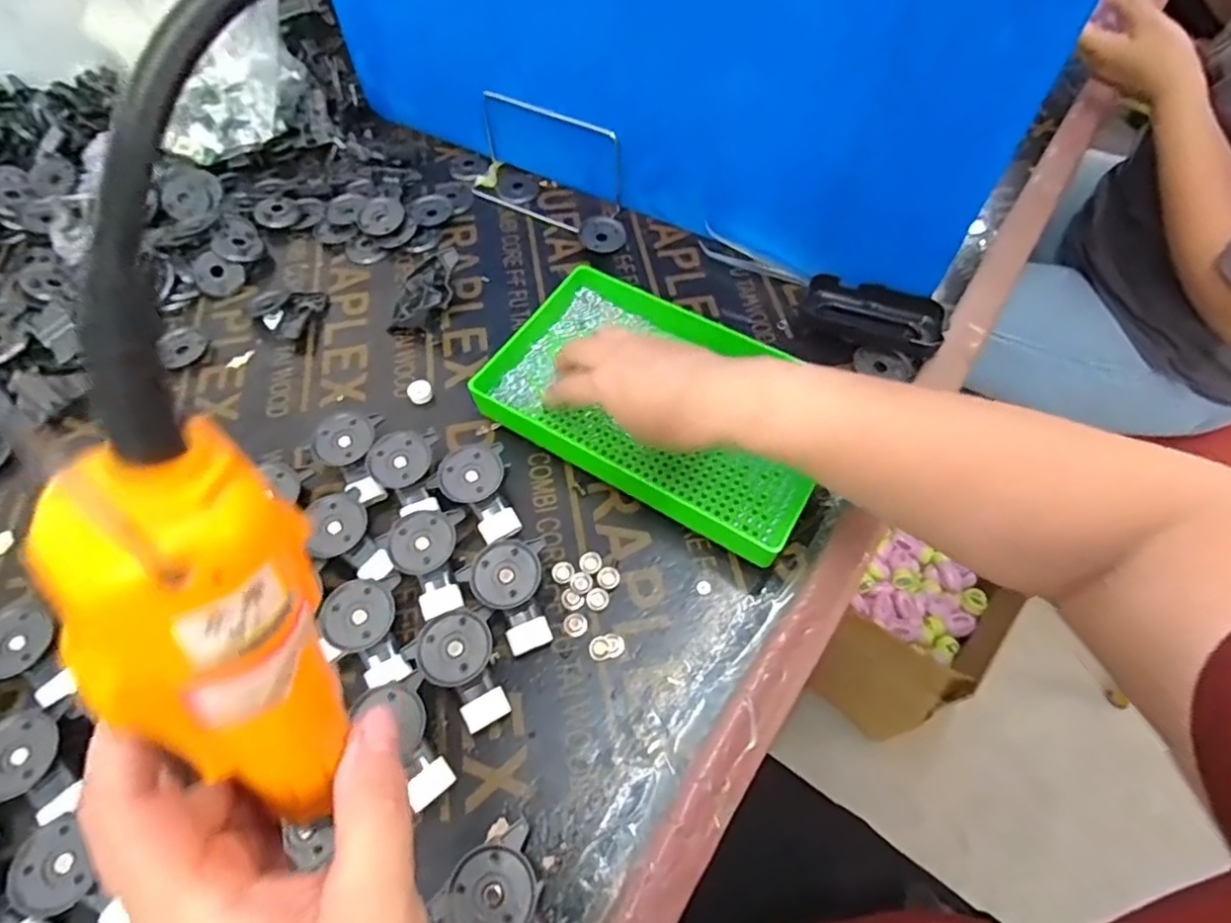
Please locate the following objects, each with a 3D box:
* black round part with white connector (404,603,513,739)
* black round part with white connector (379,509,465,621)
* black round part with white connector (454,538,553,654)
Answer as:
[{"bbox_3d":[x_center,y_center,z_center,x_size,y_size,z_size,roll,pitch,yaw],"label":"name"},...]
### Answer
[{"bbox_3d":[-0.091,0.124,0.373,0.052,0.027,0.065,-22,62,-12],"label":"black round part with white connector"},{"bbox_3d":[-0.119,0.065,0.403,0.049,0.021,0.064,-16,60,-9],"label":"black round part with white connector"},{"bbox_3d":[-0.063,0.084,0.394,0.054,0.029,0.065,-22,62,-12],"label":"black round part with white connector"}]

